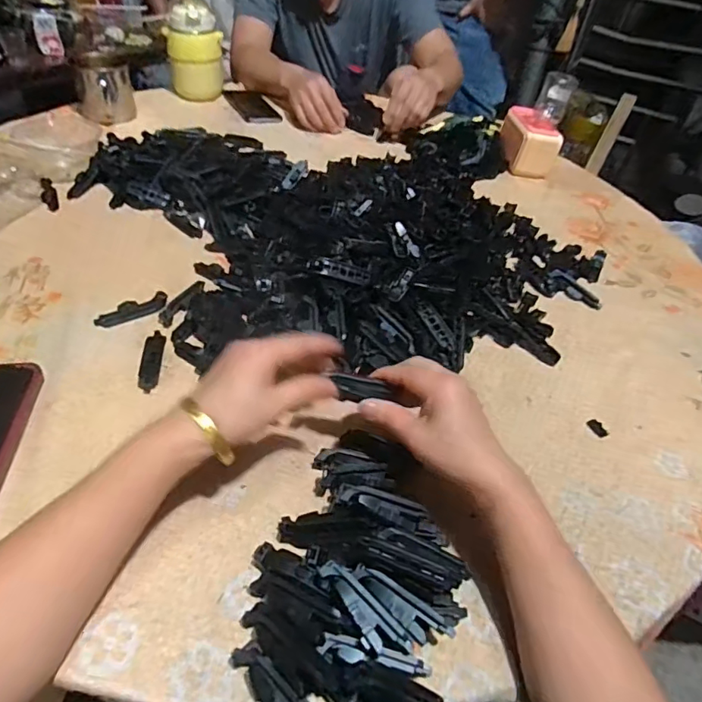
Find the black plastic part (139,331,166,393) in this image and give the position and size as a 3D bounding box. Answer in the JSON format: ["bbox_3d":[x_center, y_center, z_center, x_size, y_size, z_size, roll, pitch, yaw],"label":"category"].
[{"bbox_3d":[-0.196,0.009,0.484,0.017,0.012,0.070,-1,46,-8],"label":"black plastic part"}]

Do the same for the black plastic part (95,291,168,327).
[{"bbox_3d":[-0.236,-0.043,0.532,0.076,0.013,0.022,-23,53,-26],"label":"black plastic part"}]

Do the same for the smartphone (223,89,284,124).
[{"bbox_3d":[-0.202,-0.497,0.997,0.074,0.006,0.182,-18,51,-23],"label":"smartphone"}]

